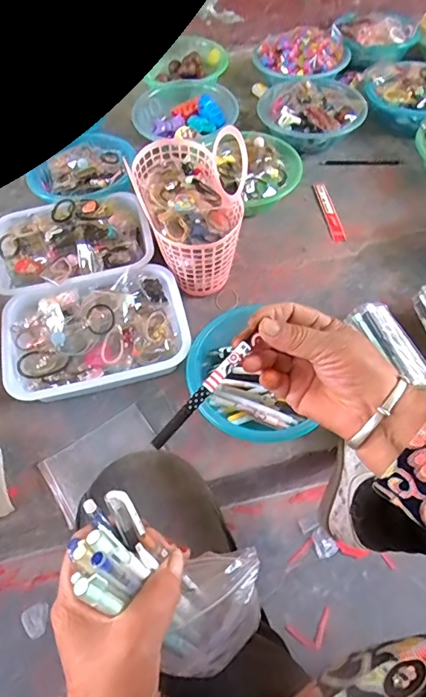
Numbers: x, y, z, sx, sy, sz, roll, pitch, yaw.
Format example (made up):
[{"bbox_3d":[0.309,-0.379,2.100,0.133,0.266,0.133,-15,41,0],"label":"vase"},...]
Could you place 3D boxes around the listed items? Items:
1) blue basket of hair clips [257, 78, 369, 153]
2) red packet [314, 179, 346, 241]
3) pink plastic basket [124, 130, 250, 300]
[{"bbox_3d":[0.229,-0.550,1.080,0.244,0.073,0.216,-1,59,2],"label":"blue basket of hair clips"},{"bbox_3d":[0.240,-0.290,0.970,0.025,0.012,0.183,-7,59,-2],"label":"red packet"},{"bbox_3d":[-0.036,-0.246,0.825,0.167,0.215,0.271,-15,59,-7],"label":"pink plastic basket"}]

